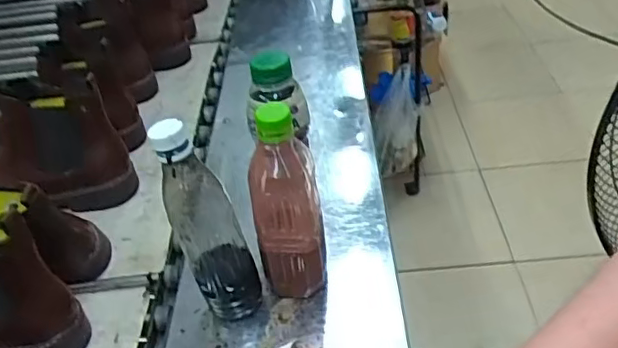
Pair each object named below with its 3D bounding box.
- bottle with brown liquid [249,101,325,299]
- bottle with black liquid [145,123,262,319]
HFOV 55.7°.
[{"bbox_3d":[-0.021,0.029,0.541,0.060,0.214,0.053,-9,39,-1],"label":"bottle with brown liquid"},{"bbox_3d":[-0.089,0.049,0.523,0.060,0.211,0.046,-14,39,-7],"label":"bottle with black liquid"}]

